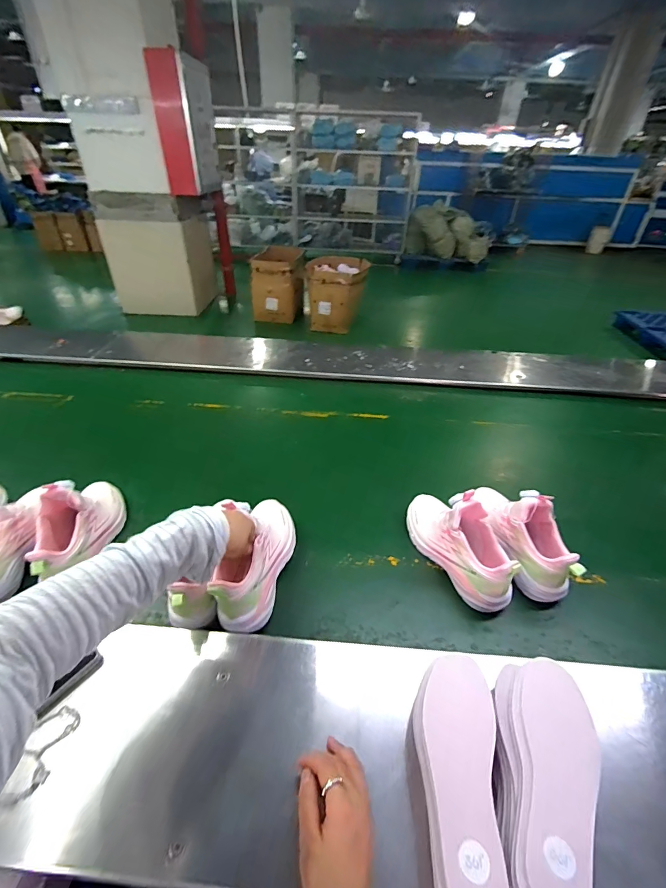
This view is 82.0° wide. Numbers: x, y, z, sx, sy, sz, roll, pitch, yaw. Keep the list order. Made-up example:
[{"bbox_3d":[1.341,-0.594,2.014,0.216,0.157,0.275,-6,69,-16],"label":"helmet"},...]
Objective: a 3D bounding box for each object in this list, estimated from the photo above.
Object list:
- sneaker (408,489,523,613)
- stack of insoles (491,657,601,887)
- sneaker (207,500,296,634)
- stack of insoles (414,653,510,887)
[{"bbox_3d":[0.208,0.153,0.643,0.075,0.126,0.230,-18,43,-24],"label":"sneaker"},{"bbox_3d":[0.215,0.347,0.388,0.090,0.033,0.235,15,40,14],"label":"stack of insoles"},{"bbox_3d":[-0.114,0.169,0.605,0.076,0.094,0.216,8,36,10],"label":"sneaker"},{"bbox_3d":[0.125,0.335,0.388,0.079,0.029,0.218,10,39,8],"label":"stack of insoles"}]

